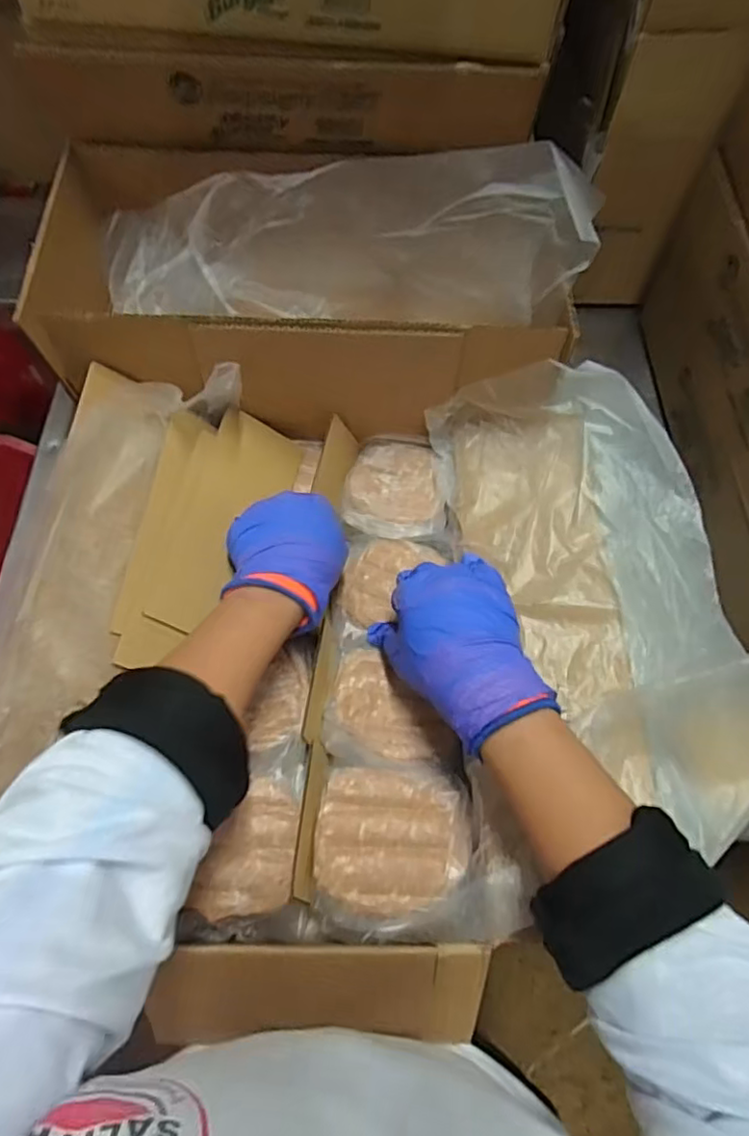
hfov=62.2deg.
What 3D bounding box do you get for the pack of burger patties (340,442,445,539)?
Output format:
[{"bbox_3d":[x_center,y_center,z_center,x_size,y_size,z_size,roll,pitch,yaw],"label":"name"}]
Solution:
[{"bbox_3d":[0.018,-0.071,0.538,0.085,0.017,0.101,2,66,-1],"label":"pack of burger patties"}]

